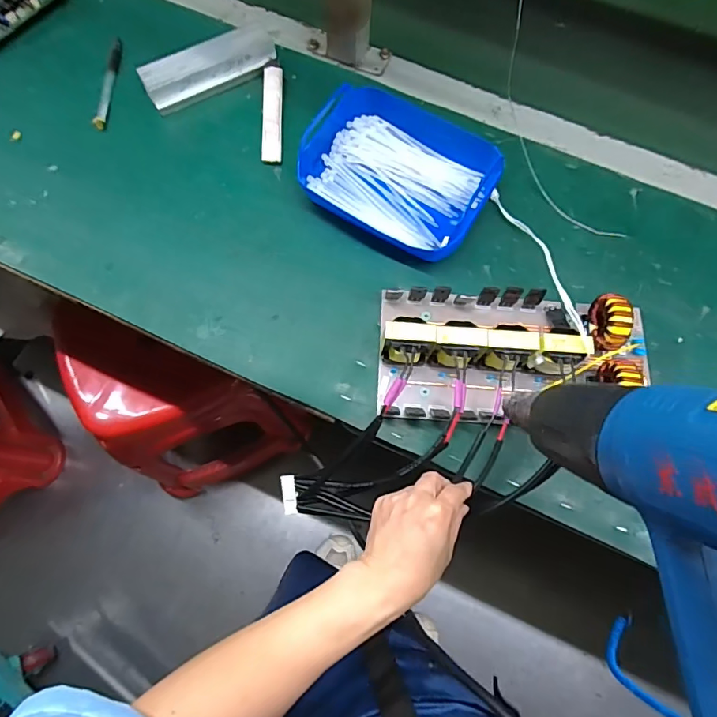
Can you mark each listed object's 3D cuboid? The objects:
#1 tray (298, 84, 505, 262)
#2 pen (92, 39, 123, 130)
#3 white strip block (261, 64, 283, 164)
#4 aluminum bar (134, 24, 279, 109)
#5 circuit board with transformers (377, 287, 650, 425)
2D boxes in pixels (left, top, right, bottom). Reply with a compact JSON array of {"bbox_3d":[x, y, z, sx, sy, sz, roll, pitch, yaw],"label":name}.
[{"bbox_3d":[0.046,-0.205,0.504,0.198,0.044,0.165,26,77,6],"label":"tray"},{"bbox_3d":[-0.293,-0.325,0.551,0.013,0.011,0.127,3,75,0],"label":"pen"},{"bbox_3d":[-0.099,-0.281,0.541,0.022,0.011,0.124,0,75,-1],"label":"white strip block"},{"bbox_3d":[-0.173,-0.341,0.547,0.153,0.027,0.045,-29,78,-8],"label":"aluminum bar"},{"bbox_3d":[0.153,-0.008,0.438,0.266,0.062,0.138,0,72,-1],"label":"circuit board with transformers"}]

